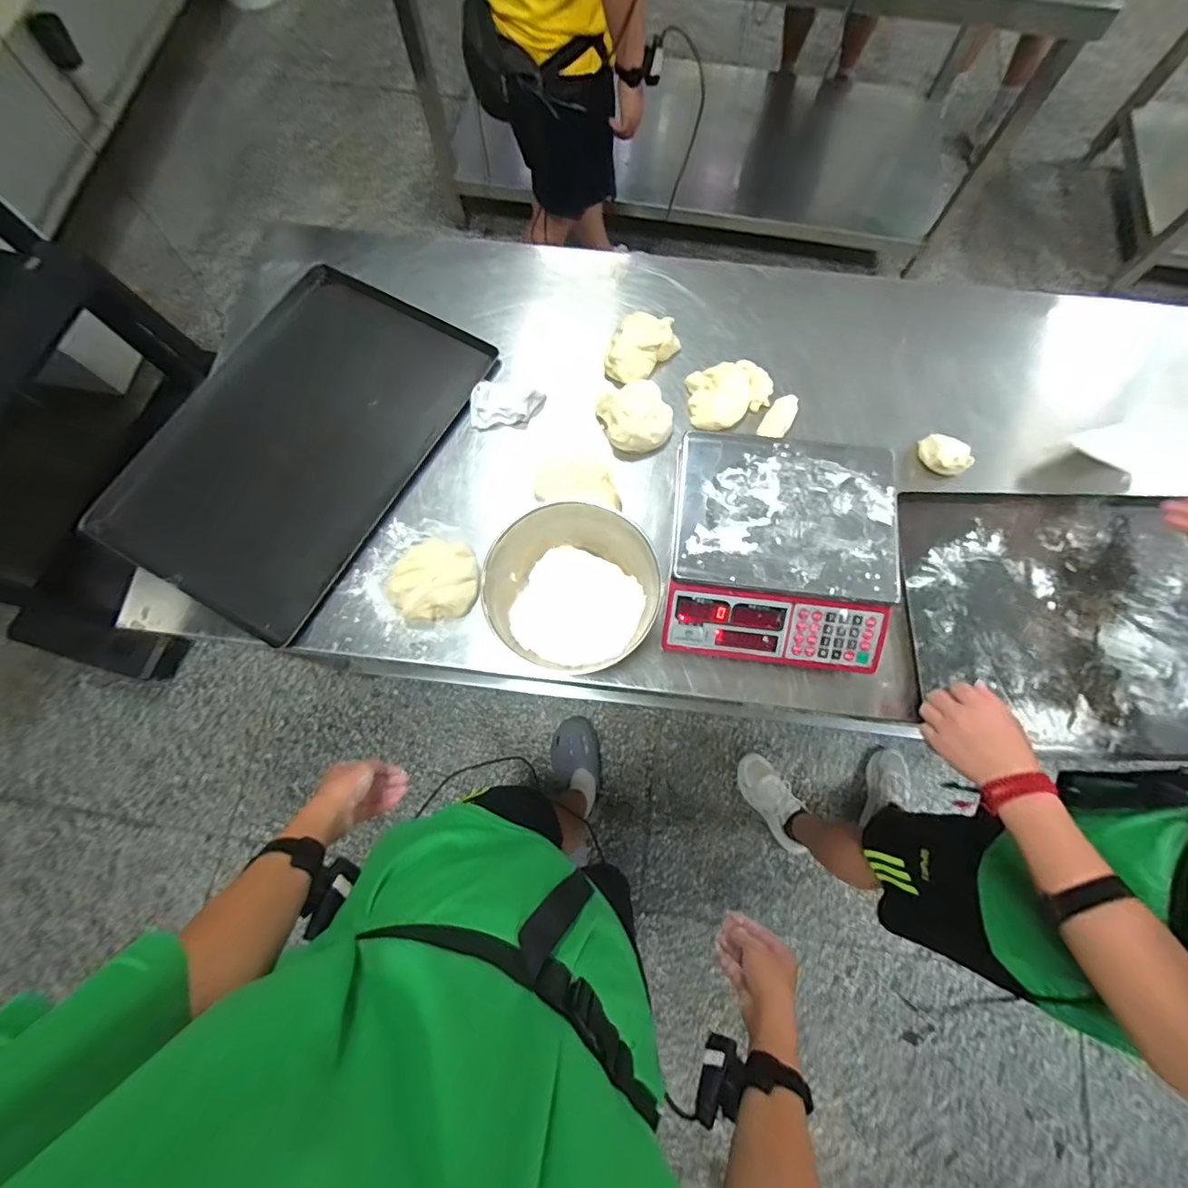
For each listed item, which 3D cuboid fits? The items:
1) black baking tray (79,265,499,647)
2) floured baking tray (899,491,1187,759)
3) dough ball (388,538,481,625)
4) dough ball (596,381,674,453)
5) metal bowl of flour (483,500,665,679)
[{"bbox_3d":[-0.486,-0.263,0.847,0.408,0.035,0.613,29,77,7],"label":"black baking tray"},{"bbox_3d":[0.756,0.031,0.750,0.558,0.033,0.396,3,75,1],"label":"floured baking tray"},{"bbox_3d":[-0.237,-0.027,0.763,0.126,0.039,0.131,0,75,0],"label":"dough ball"},{"bbox_3d":[0.072,-0.293,0.830,0.112,0.055,0.116,0,75,0],"label":"dough ball"},{"bbox_3d":[-0.037,0.004,0.728,0.197,0.165,0.199,33,77,8],"label":"metal bowl of flour"}]

